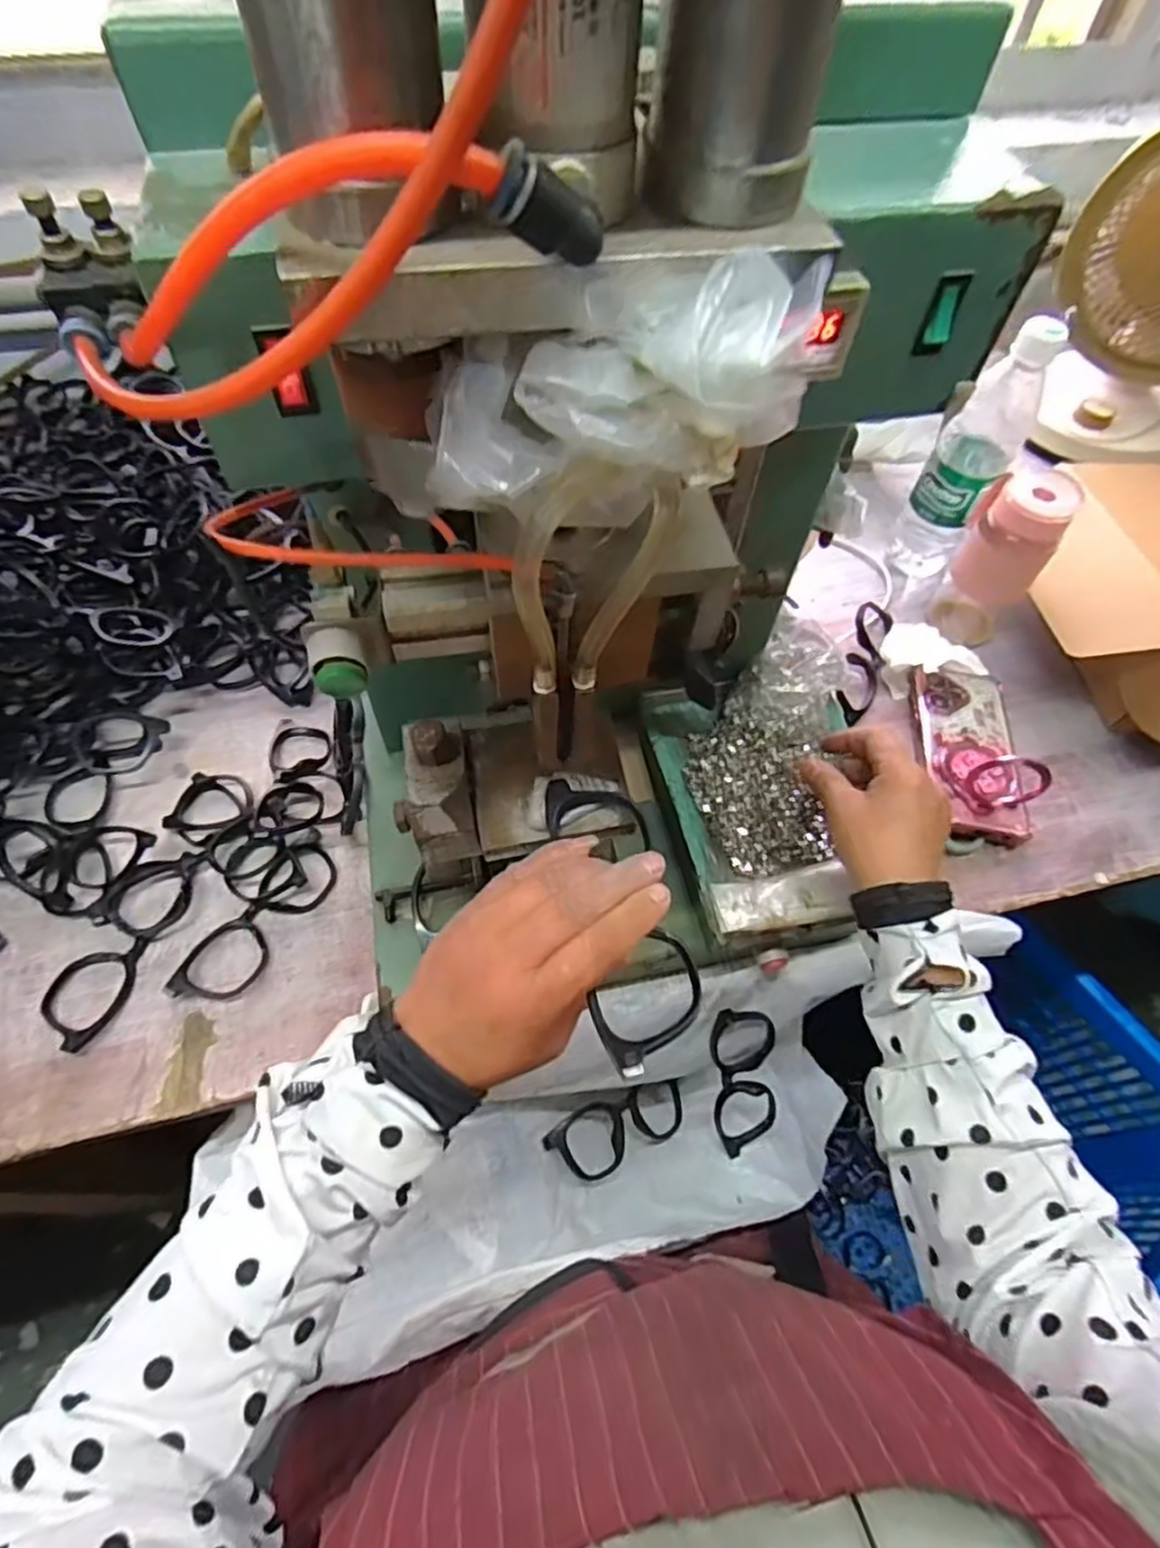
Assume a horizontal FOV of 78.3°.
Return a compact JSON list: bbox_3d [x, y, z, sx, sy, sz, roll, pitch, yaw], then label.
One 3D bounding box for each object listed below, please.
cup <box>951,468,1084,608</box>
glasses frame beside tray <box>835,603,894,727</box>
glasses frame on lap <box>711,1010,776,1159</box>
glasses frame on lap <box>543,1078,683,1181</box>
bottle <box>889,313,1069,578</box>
[{"bbox_3d":[0.369,-0.201,0.616,0.072,0.111,0.063,34,63,17],"label":"cup"},{"bbox_3d":[0.256,-0.104,0.640,0.035,0.024,0.145,19,60,10],"label":"glasses frame beside tray"},{"bbox_3d":[0.124,0.227,0.537,0.049,0.140,0.016,-14,24,-11],"label":"glasses frame on lap"},{"bbox_3d":[0.032,0.271,0.546,0.138,0.029,0.049,5,50,-42],"label":"glasses frame on lap"},{"bbox_3d":[0.350,-0.280,0.649,0.067,0.233,0.063,37,64,19],"label":"bottle"}]

